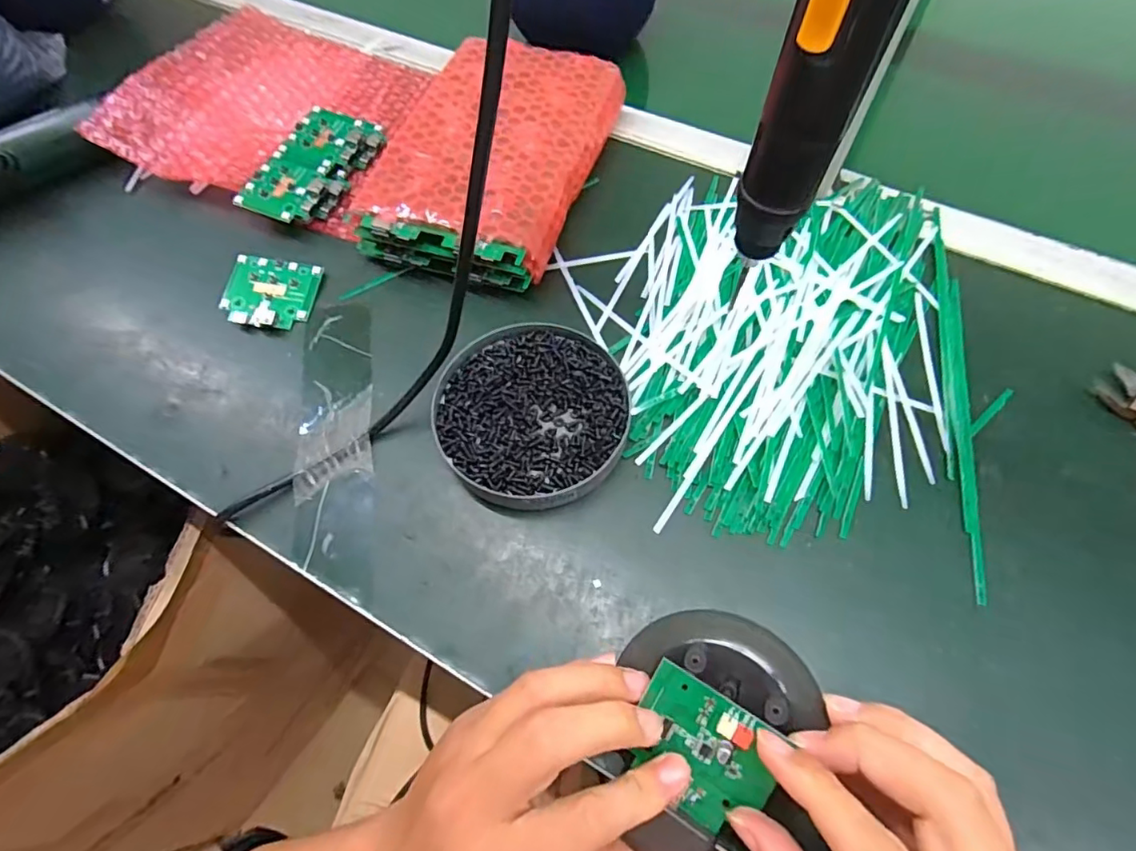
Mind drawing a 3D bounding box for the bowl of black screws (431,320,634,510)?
[{"bbox_3d":[-0.021,-0.009,0.330,0.109,0.020,0.117,-1,64,2],"label":"bowl of black screws"}]

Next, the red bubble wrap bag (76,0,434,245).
[{"bbox_3d":[-0.233,-0.264,0.450,0.195,0.055,0.201,16,66,10],"label":"red bubble wrap bag"}]

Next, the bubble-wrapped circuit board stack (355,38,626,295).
[{"bbox_3d":[-0.053,-0.199,0.413,0.137,0.046,0.216,17,66,11],"label":"bubble-wrapped circuit board stack"}]

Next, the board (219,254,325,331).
[{"bbox_3d":[-0.204,-0.092,0.384,0.058,0.004,0.054,8,67,-8],"label":"board"}]

